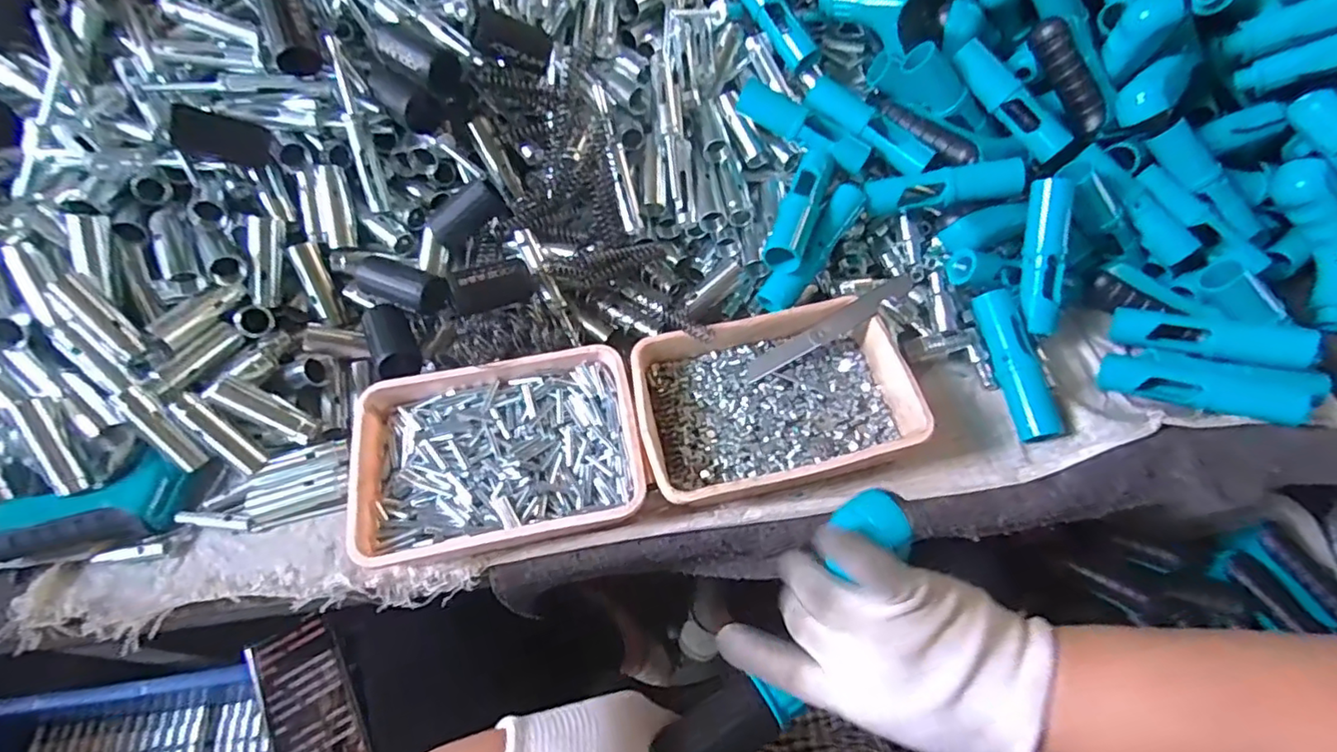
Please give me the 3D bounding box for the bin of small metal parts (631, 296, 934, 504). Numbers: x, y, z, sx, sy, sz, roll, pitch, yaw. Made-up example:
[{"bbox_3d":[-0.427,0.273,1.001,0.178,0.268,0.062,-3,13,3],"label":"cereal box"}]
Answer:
[{"bbox_3d":[0.079,0.017,0.462,0.199,0.039,0.139,-10,61,-5],"label":"bin of small metal parts"}]

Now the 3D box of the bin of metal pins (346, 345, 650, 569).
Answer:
[{"bbox_3d":[-0.123,0.054,0.444,0.199,0.031,0.135,-10,61,-6],"label":"bin of metal pins"}]

